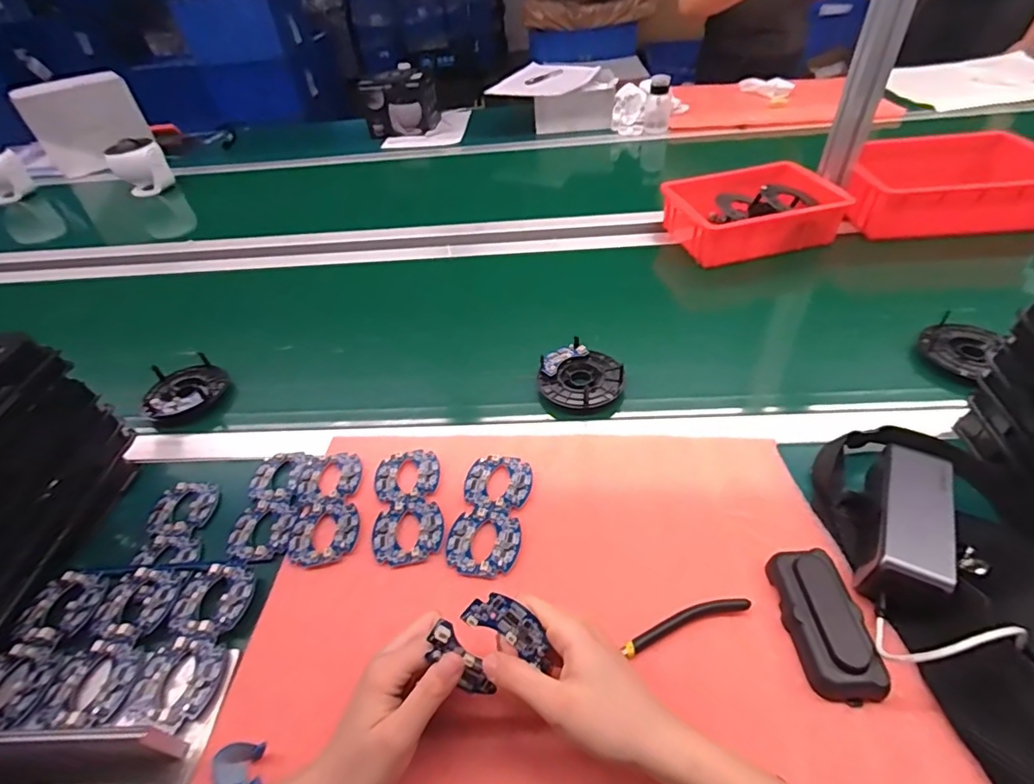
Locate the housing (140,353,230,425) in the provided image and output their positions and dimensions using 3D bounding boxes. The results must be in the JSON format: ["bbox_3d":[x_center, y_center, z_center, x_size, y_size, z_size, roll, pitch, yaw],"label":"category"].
[{"bbox_3d":[-0.425,-0.002,0.659,0.095,0.035,0.097,-4,42,4],"label":"housing"}]

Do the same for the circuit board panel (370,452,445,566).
[{"bbox_3d":[-0.106,0.108,0.502,0.065,0.005,0.123,-8,44,-3],"label":"circuit board panel"}]

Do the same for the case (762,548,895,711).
[{"bbox_3d":[0.231,0.170,0.385,0.052,0.025,0.102,-1,44,5],"label":"case"}]

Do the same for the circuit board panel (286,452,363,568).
[{"bbox_3d":[-0.189,0.111,0.510,0.067,0.008,0.128,-9,43,-1],"label":"circuit board panel"}]

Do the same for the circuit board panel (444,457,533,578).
[{"bbox_3d":[-0.024,0.113,0.486,0.065,0.009,0.124,3,43,12],"label":"circuit board panel"}]

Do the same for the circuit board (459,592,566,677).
[{"bbox_3d":[-0.001,0.153,0.332,0.067,0.004,0.026,29,83,2],"label":"circuit board"}]

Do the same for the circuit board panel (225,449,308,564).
[{"bbox_3d":[-0.249,0.111,0.526,0.064,0.006,0.129,-7,41,0],"label":"circuit board panel"}]

